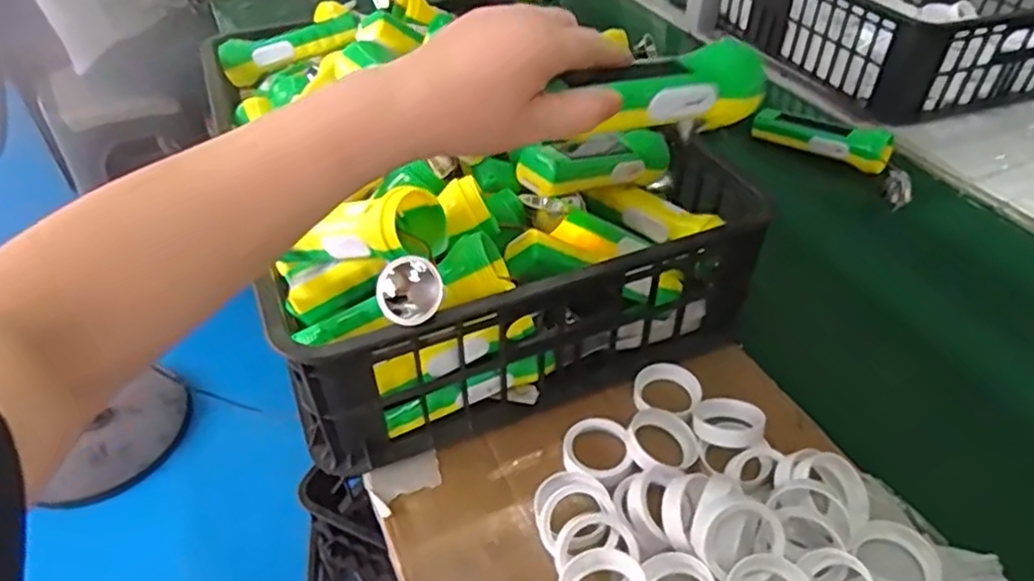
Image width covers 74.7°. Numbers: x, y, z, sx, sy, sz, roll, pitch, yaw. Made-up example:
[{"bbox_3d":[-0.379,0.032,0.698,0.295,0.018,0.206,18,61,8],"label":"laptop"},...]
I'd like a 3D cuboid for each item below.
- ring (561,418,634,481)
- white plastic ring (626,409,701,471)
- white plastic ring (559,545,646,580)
[{"bbox_3d":[0.062,0.122,0.516,0.053,0.012,0.053,-1,42,0],"label":"ring"},{"bbox_3d":[0.109,0.113,0.511,0.051,0.016,0.048,-1,42,0],"label":"white plastic ring"},{"bbox_3d":[0.052,0.183,0.413,0.052,0.016,0.053,-9,44,9],"label":"white plastic ring"}]

